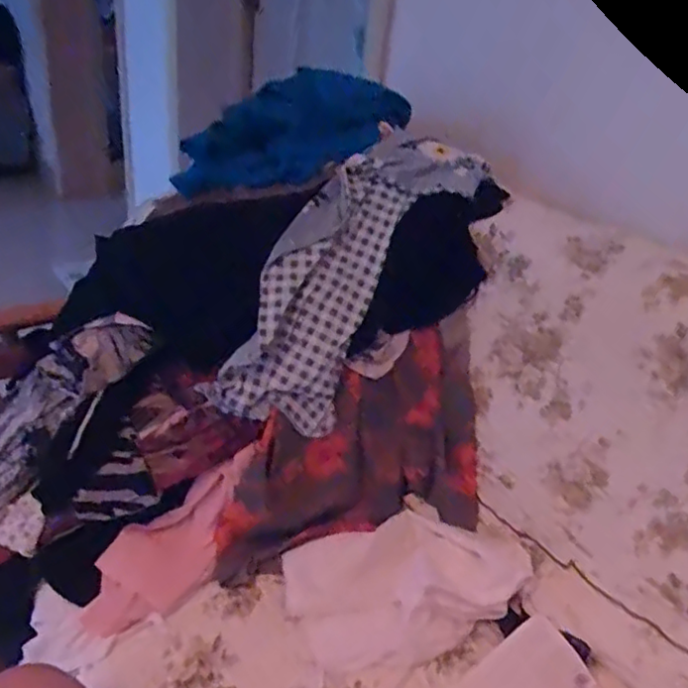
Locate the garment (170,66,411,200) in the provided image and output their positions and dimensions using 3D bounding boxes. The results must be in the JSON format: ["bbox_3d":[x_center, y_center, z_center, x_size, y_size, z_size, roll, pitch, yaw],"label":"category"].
[{"bbox_3d":[-0.074,-0.329,0.977,0.398,0.164,0.062,-23,40,-16],"label":"garment"}]

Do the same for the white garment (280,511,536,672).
[{"bbox_3d":[0.084,0.296,0.780,0.295,0.074,0.164,-3,32,-16],"label":"white garment"}]

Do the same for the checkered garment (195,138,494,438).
[{"bbox_3d":[0.018,-0.102,0.875,0.154,0.161,0.510,25,71,28],"label":"checkered garment"}]

